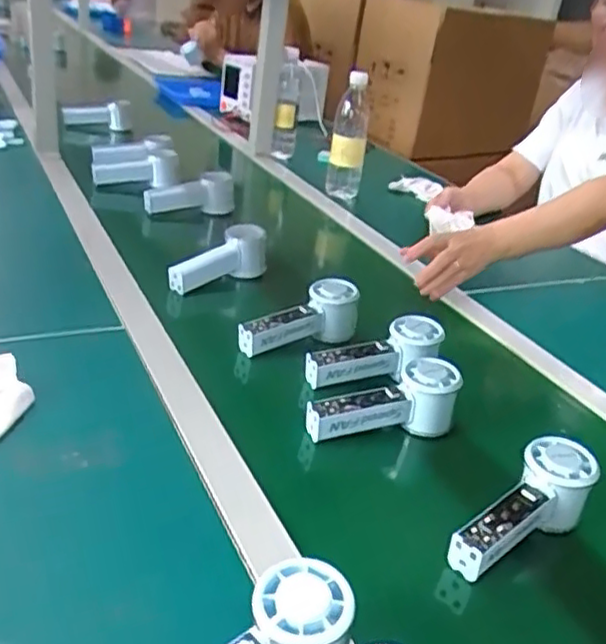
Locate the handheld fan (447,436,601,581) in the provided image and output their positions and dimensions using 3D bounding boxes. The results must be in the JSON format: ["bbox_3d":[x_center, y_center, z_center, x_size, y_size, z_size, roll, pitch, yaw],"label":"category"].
[{"bbox_3d":[0.172,0.154,0.550,0.148,0.057,0.052,-26,40,-26],"label":"handheld fan"}]

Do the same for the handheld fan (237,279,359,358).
[{"bbox_3d":[-0.003,-0.001,0.786,0.057,0.063,0.151,28,33,34],"label":"handheld fan"}]

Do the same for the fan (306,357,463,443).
[{"bbox_3d":[0.074,0.074,0.659,0.149,0.062,0.053,-1,28,-16],"label":"fan"}]

